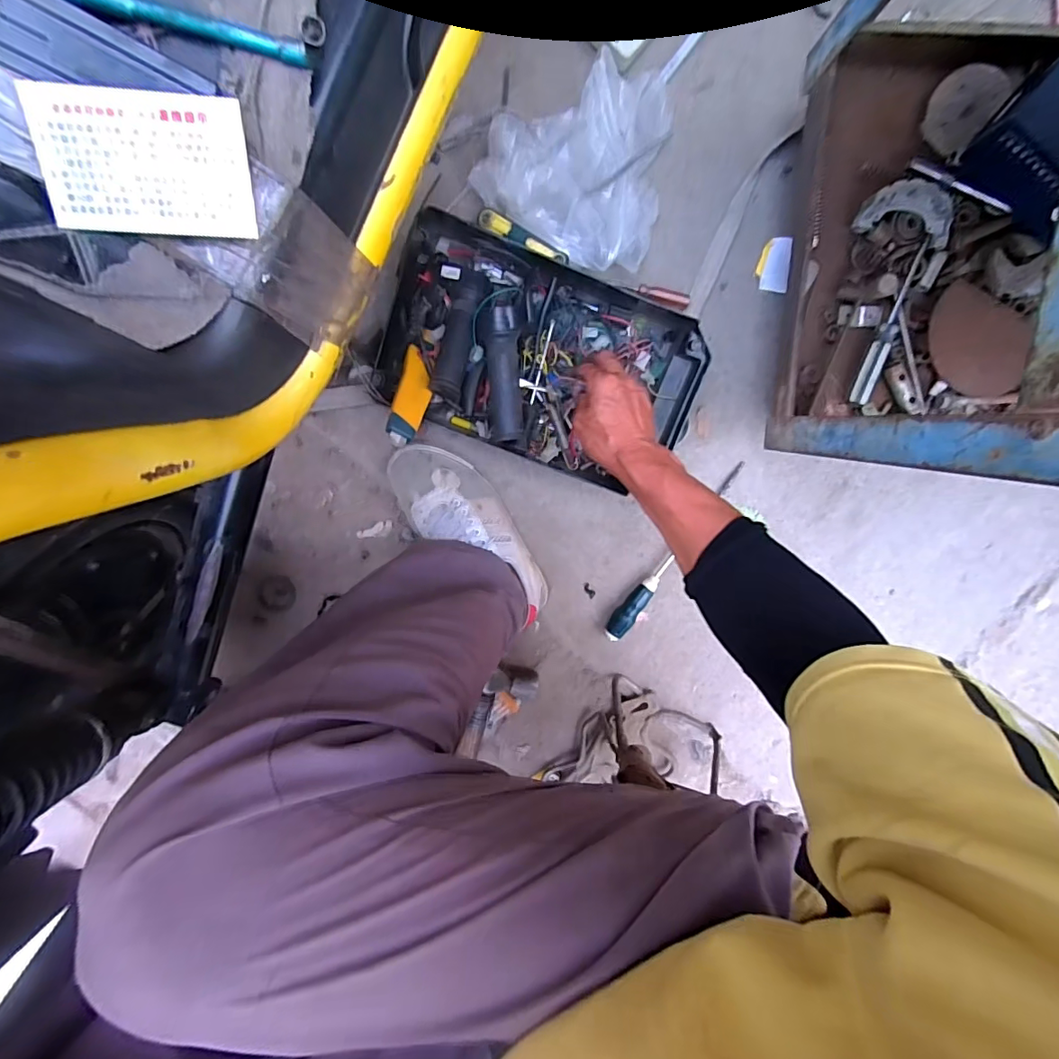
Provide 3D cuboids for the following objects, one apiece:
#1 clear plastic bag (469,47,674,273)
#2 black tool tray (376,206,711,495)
[{"bbox_3d":[0.058,-0.410,0.548,0.209,0.070,0.191,19,99,-8],"label":"clear plastic bag"},{"bbox_3d":[0.016,-0.194,0.582,0.344,0.108,0.212,20,98,-8],"label":"black tool tray"}]

